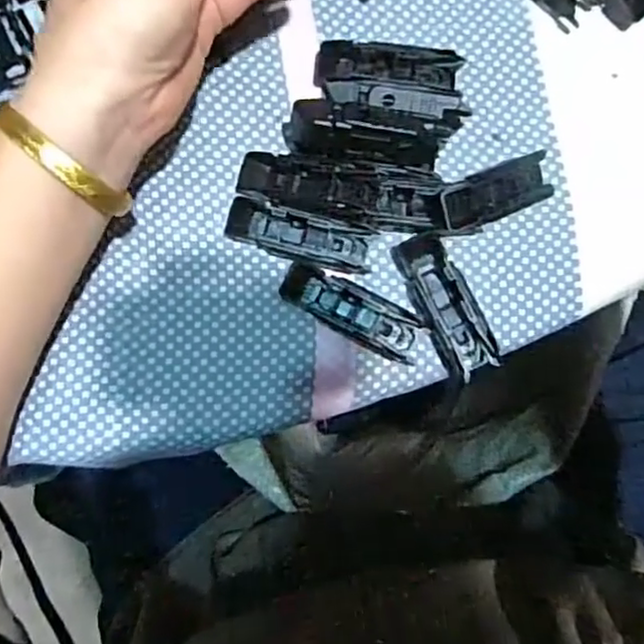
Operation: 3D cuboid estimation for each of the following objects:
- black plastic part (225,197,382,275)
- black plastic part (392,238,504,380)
[{"bbox_3d":[-0.011,-0.039,0.297,0.067,0.013,0.020,15,84,1],"label":"black plastic part"},{"bbox_3d":[0.055,-0.008,0.295,0.023,0.015,0.067,-27,85,-3],"label":"black plastic part"}]

